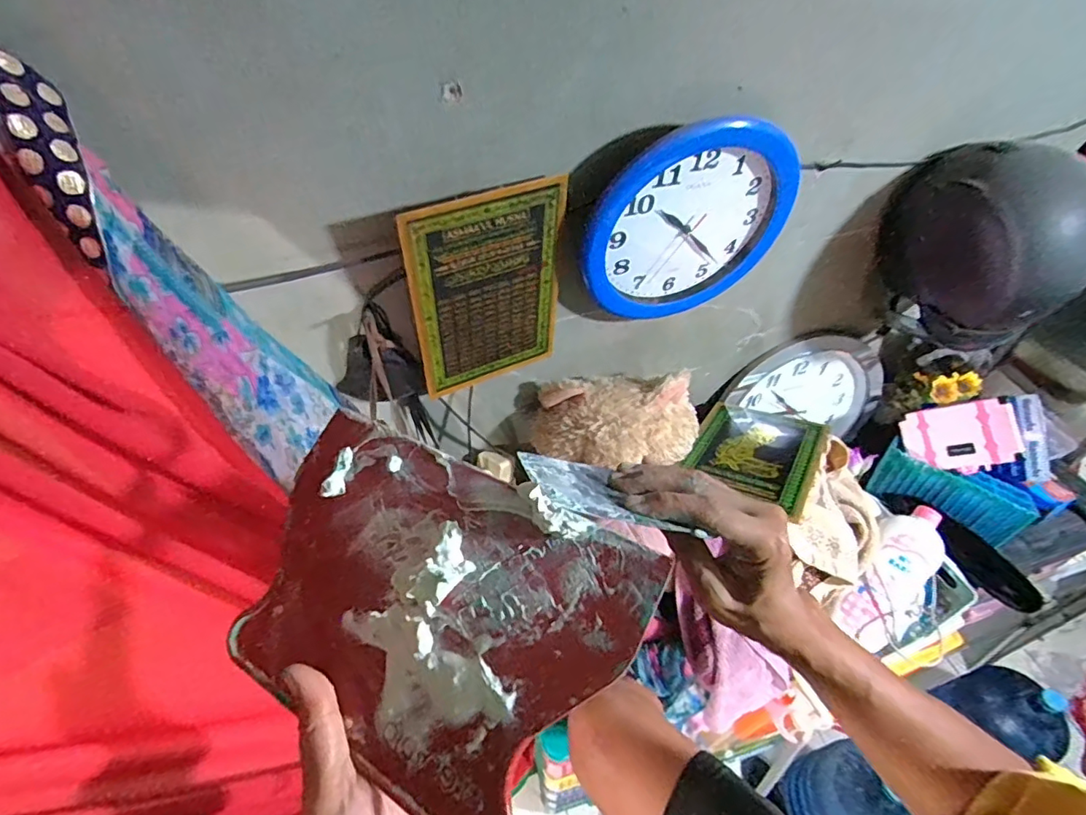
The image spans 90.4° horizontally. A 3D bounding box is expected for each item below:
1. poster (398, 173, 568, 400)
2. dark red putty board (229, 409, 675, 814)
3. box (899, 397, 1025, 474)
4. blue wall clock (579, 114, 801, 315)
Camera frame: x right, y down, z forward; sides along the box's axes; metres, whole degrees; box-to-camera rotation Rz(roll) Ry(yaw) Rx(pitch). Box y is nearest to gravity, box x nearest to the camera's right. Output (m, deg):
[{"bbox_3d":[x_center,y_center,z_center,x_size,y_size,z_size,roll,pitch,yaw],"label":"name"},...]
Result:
[{"bbox_3d":[-0.067,-0.139,0.689,0.193,0.285,0.020,-20,53,-17],"label":"poster"},{"bbox_3d":[-0.061,0.094,0.261,0.200,0.012,0.137,20,73,25],"label":"dark red putty board"},{"bbox_3d":[0.744,0.054,0.961,0.161,0.125,0.037,-18,8,34],"label":"box"},{"bbox_3d":[0.188,-0.226,0.690,0.282,0.262,0.058,-8,51,-8],"label":"blue wall clock"}]

